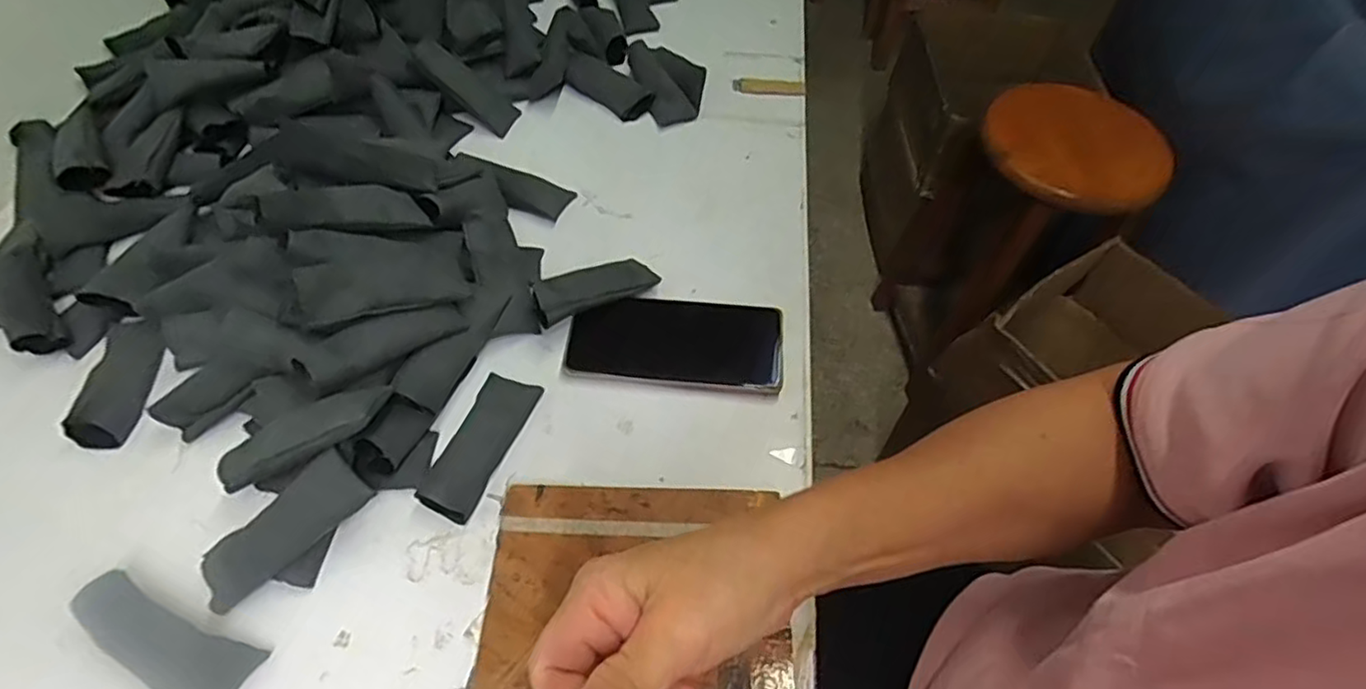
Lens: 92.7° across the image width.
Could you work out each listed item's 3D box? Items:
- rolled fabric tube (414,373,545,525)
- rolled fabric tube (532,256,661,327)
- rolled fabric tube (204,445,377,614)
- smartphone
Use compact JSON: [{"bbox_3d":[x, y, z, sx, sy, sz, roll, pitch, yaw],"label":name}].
[{"bbox_3d":[-0.134,0.064,0.434,0.035,0.017,0.103,16,57,9],"label":"rolled fabric tube"},{"bbox_3d":[-0.067,-0.045,0.500,0.101,0.013,0.038,-23,58,-34],"label":"rolled fabric tube"},{"bbox_3d":[-0.236,0.109,0.388,0.103,0.023,0.037,-42,65,-5],"label":"rolled fabric tube"},{"bbox_3d":[-0.004,-0.003,0.496,0.159,0.010,0.076,5,56,1],"label":"smartphone"}]

